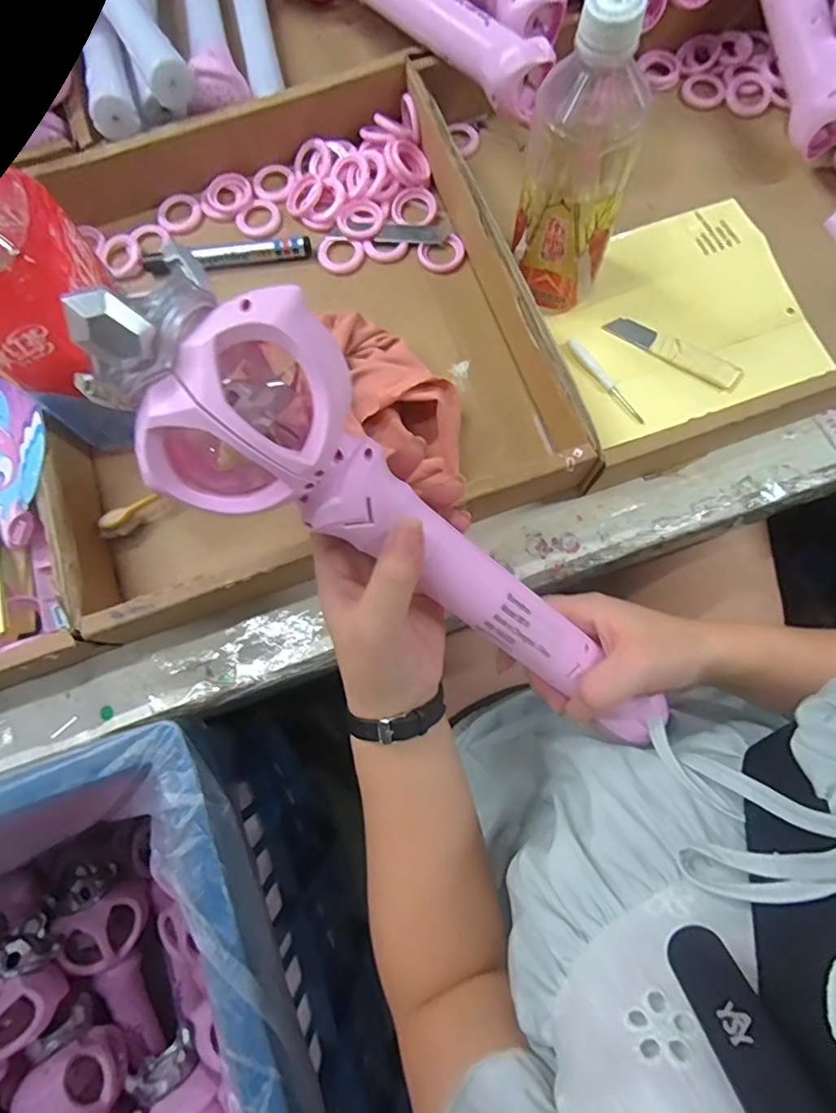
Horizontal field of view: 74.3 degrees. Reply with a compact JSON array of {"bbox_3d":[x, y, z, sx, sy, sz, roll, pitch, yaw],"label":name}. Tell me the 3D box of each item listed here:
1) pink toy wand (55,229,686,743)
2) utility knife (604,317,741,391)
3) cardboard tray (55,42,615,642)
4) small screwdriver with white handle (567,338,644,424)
[{"bbox_3d":[0.013,0.008,0.282,0.362,0.051,0.089,38,80,-26],"label":"pink toy wand"},{"bbox_3d":[0.193,-0.157,0.418,0.103,0.005,0.021,33,80,8],"label":"utility knife"},{"bbox_3d":[-0.102,-0.171,0.410,0.340,0.067,0.369,-20,79,-3],"label":"cardboard tray"},{"bbox_3d":[0.143,-0.134,0.418,0.010,0.008,0.084,-36,79,-6],"label":"small screwdriver with white handle"}]

